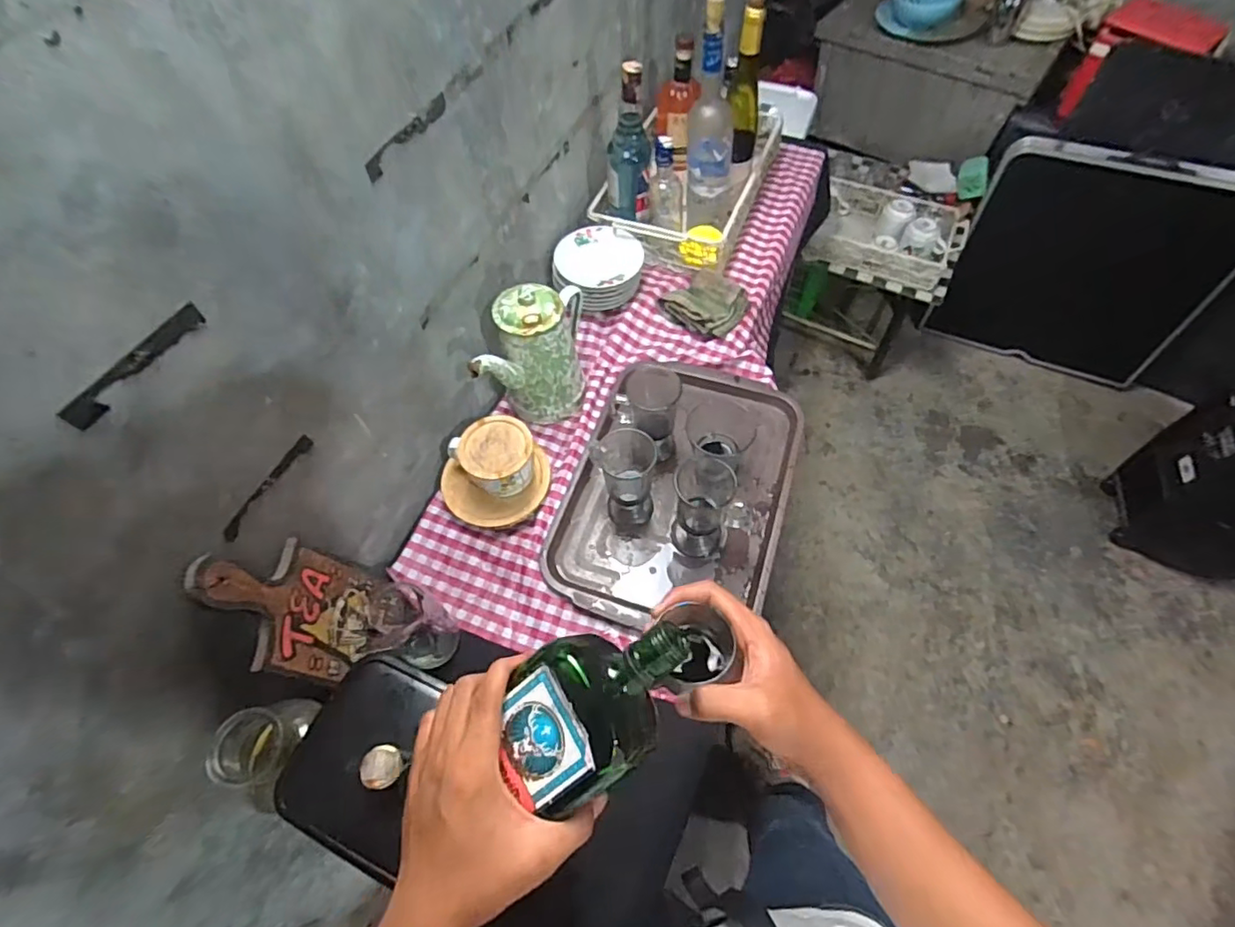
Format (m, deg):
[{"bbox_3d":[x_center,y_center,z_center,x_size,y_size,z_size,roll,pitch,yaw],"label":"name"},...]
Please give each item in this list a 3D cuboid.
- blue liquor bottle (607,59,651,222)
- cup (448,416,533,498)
[{"bbox_3d":[0.020,-0.519,0.952,0.072,0.232,0.059,1,59,3],"label":"blue liquor bottle"},{"bbox_3d":[-0.167,-0.004,0.819,0.099,0.076,0.105,-1,59,2],"label":"cup"}]

